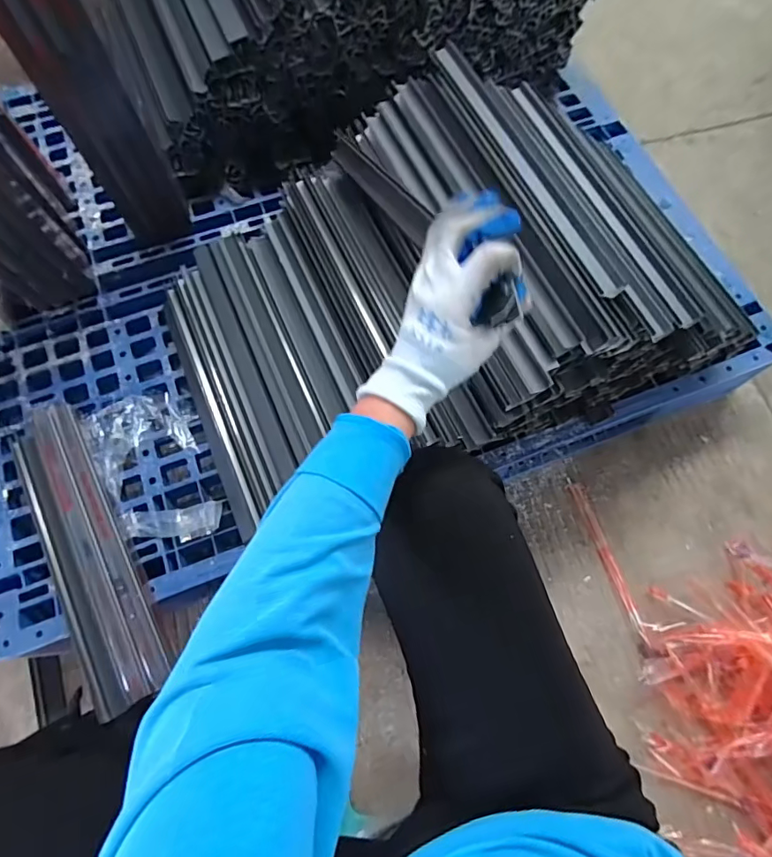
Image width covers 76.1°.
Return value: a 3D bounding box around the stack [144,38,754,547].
[{"bbox_3d":[0.082,-0.187,0.680,0.765,0.263,0.453,-22,72,-9],"label":"stack"}]

